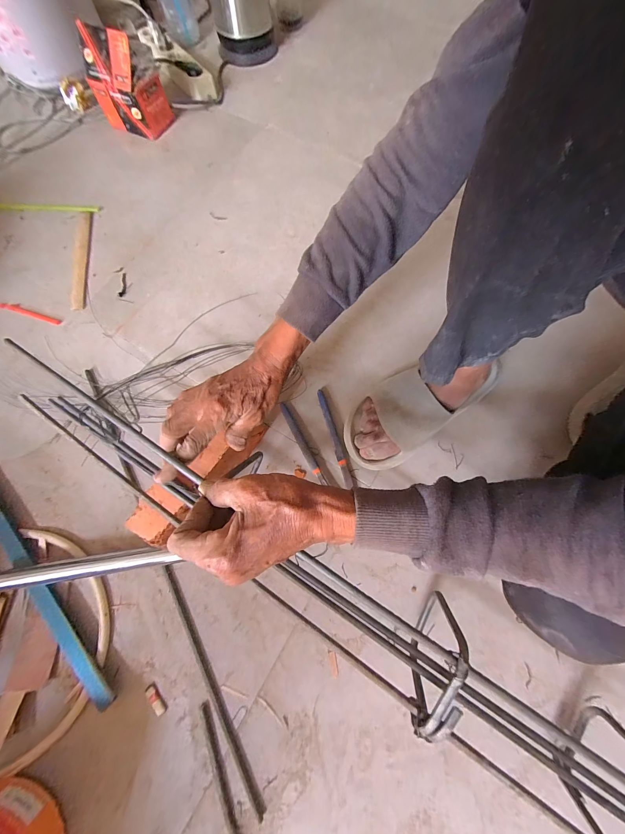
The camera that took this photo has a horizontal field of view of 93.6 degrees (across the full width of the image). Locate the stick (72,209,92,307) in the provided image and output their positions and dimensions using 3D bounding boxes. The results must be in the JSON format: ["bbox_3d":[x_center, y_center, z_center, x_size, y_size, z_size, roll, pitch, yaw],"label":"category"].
[{"bbox_3d":[-0.451,-0.313,0.572,0.017,0.008,0.239,-8,72,-3],"label":"stick"}]

